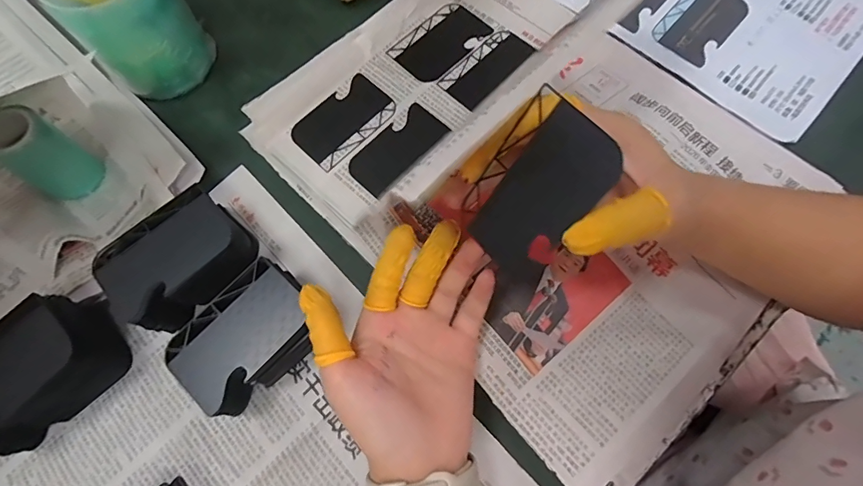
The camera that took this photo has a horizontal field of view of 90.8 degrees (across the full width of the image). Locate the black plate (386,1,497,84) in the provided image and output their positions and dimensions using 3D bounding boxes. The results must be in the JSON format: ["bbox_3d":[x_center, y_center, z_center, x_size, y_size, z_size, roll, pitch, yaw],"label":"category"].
[{"bbox_3d":[0.007,-0.182,0.382,0.084,0.005,0.053,-44,76,-11],"label":"black plate"}]

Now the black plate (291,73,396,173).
[{"bbox_3d":[-0.073,-0.102,0.355,0.052,0.005,0.083,42,77,13],"label":"black plate"}]

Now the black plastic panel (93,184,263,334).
[{"bbox_3d":[-0.170,0.015,0.292,0.088,0.044,0.071,-39,75,-12],"label":"black plastic panel"}]

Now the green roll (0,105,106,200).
[{"bbox_3d":[-0.286,-0.065,0.316,0.033,0.069,0.041,42,77,13],"label":"green roll"}]

